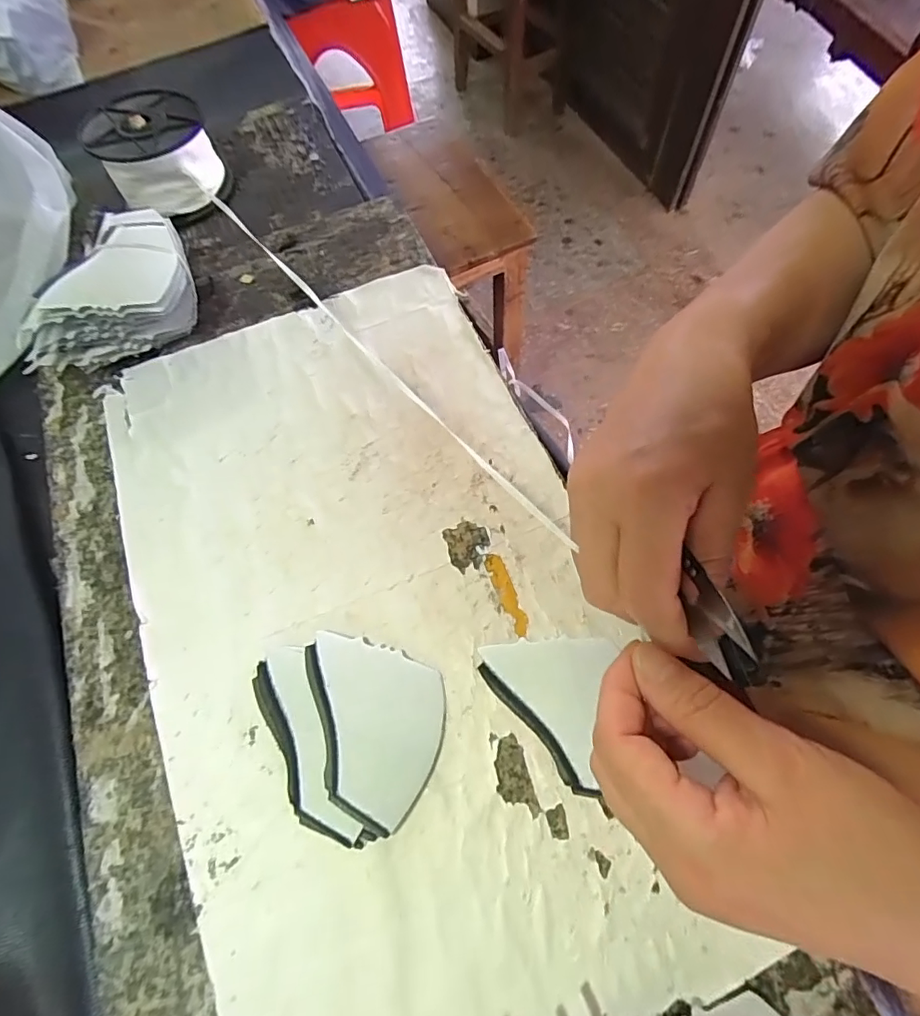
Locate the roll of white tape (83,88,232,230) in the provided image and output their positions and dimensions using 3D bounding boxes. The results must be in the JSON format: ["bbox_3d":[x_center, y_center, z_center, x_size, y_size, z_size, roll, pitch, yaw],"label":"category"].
[{"bbox_3d":[-0.247,-0.289,0.436,0.087,0.056,0.087,-1,65,2],"label":"roll of white tape"}]

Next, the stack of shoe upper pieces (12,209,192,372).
[{"bbox_3d":[-0.242,-0.148,0.365,0.111,0.060,0.084,-18,65,-6],"label":"stack of shoe upper pieces"}]

